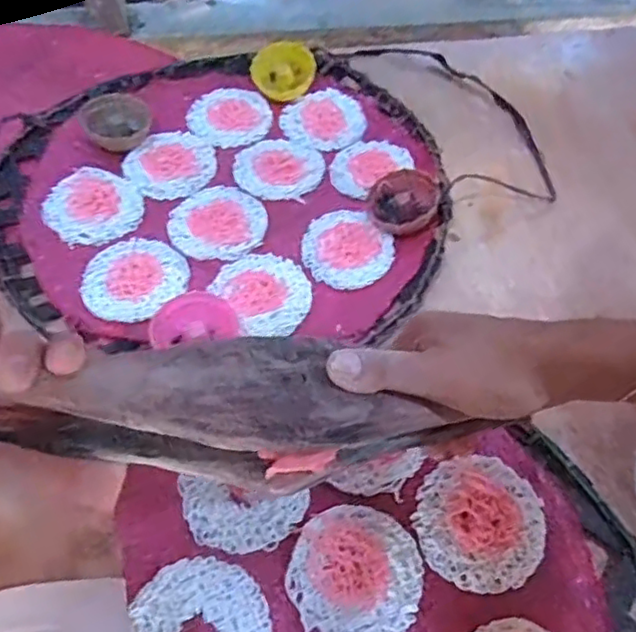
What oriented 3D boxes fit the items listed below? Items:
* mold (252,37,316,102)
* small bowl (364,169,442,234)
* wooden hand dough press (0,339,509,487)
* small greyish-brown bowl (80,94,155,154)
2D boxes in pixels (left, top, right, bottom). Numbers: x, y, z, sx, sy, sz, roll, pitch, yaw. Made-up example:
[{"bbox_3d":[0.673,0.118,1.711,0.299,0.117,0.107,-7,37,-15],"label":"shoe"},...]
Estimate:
[{"bbox_3d":[-0.036,-0.249,0.639,0.068,0.022,0.068,0,73,1],"label":"mold"},{"bbox_3d":[0.072,-0.098,0.536,0.056,0.020,0.058,2,57,-3],"label":"small bowl"},{"bbox_3d":[-0.047,0.044,0.307,0.203,0.059,0.053,4,56,-8],"label":"wooden hand dough press"},{"bbox_3d":[-0.182,-0.177,0.579,0.061,0.021,0.052,-19,60,-16],"label":"small greyish-brown bowl"}]

